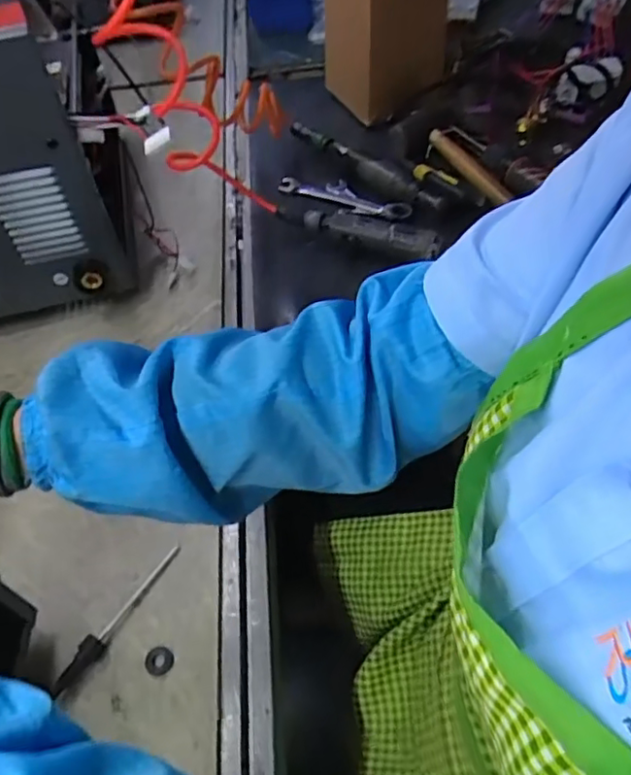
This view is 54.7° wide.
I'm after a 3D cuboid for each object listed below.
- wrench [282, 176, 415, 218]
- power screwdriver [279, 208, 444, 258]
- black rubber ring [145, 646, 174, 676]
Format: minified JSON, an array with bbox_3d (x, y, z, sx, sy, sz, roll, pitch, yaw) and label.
[{"bbox_3d":[0.036,-0.256,0.827,0.198,0.015,0.039,22,57,21],"label":"wrench"},{"bbox_3d":[0.052,-0.196,0.751,0.206,0.029,0.040,21,57,20],"label":"power screwdriver"},{"bbox_3d":[-0.126,0.221,0.493,0.023,0.004,0.022,-3,52,3],"label":"black rubber ring"}]

